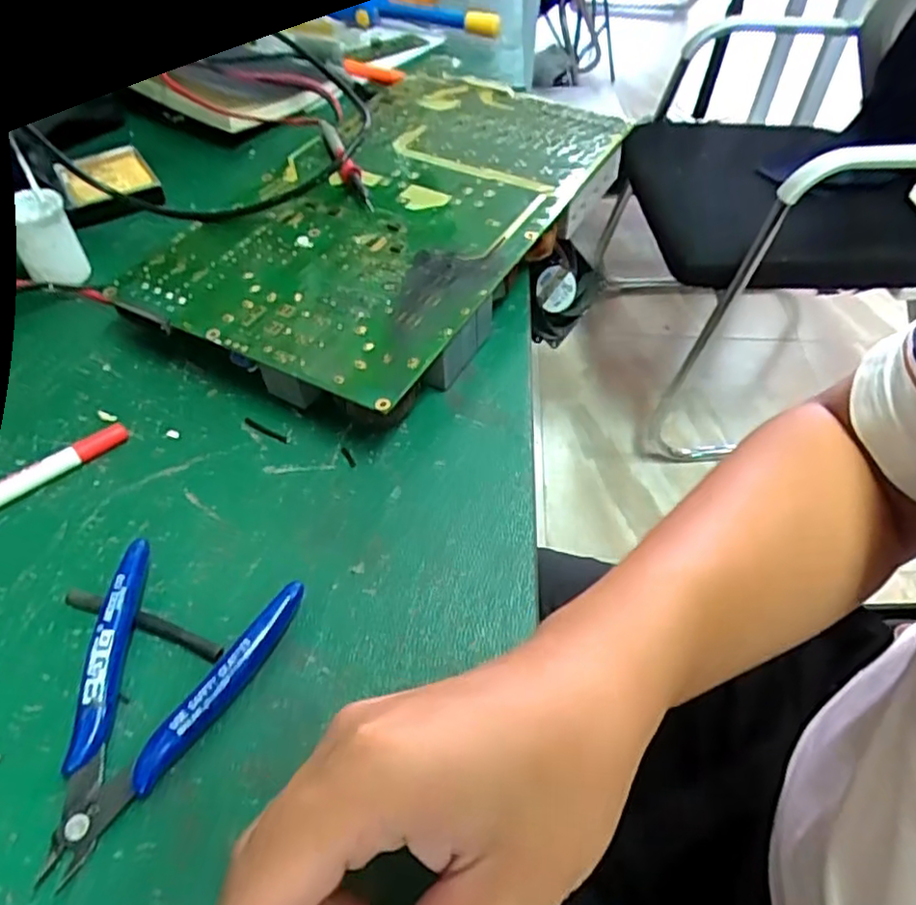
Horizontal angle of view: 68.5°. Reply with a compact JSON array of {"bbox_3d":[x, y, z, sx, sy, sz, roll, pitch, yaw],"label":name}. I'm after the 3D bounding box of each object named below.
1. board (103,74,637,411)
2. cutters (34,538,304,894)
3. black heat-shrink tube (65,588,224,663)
[{"bbox_3d":[-0.036,-0.160,0.450,0.198,0.040,0.340,23,54,17],"label":"board"},{"bbox_3d":[-0.119,0.094,0.256,0.075,0.018,0.115,14,51,10],"label":"cutters"},{"bbox_3d":[-0.133,0.072,0.283,0.076,0.006,0.008,17,52,12],"label":"black heat-shrink tube"}]

